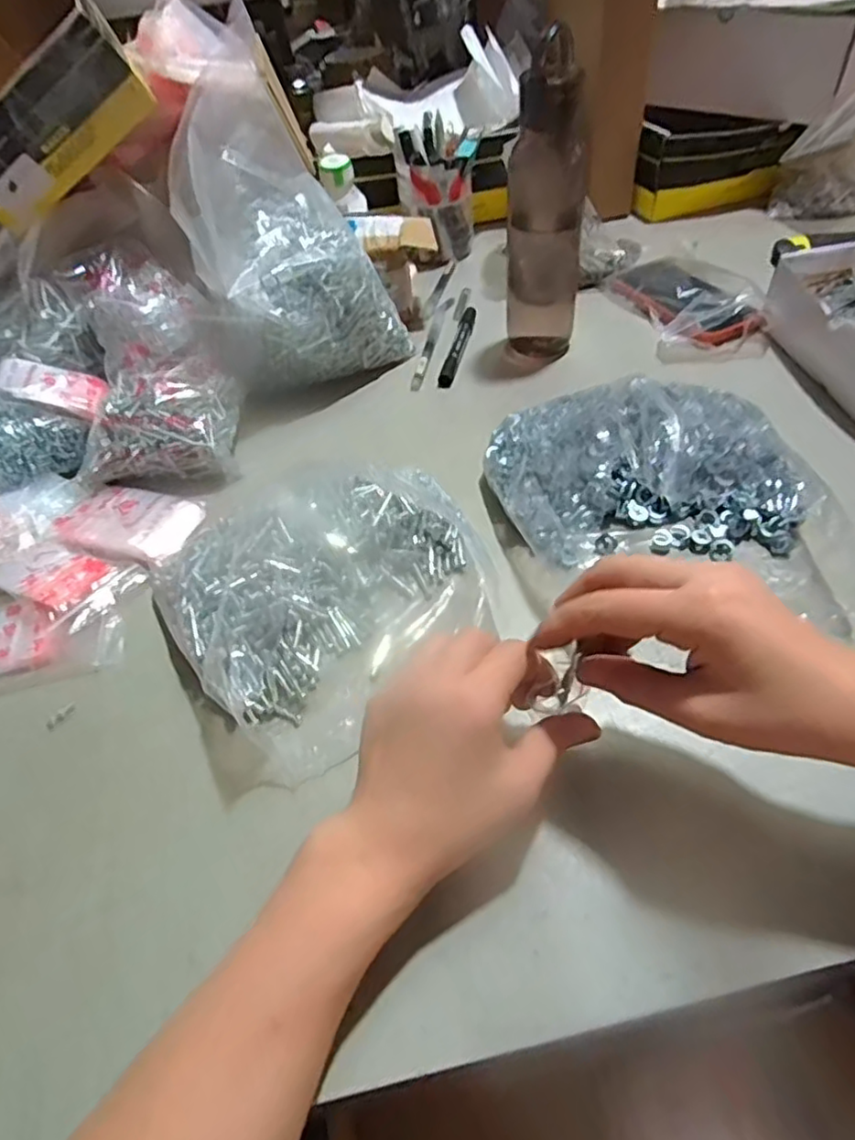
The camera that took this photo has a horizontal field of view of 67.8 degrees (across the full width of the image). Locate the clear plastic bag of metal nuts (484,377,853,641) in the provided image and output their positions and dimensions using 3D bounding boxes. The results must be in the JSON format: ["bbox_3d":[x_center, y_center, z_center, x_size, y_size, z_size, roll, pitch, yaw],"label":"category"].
[{"bbox_3d":[0.162,-0.058,0.465,0.231,0.056,0.181,2,49,8],"label":"clear plastic bag of metal nuts"}]

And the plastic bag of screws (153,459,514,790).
[{"bbox_3d":[-0.063,0.008,0.441,0.211,0.043,0.187,-36,54,-23],"label":"plastic bag of screws"}]

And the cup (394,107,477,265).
[{"bbox_3d":[0.016,-0.459,0.773,0.085,0.137,0.079,-3,48,4],"label":"cup"}]

